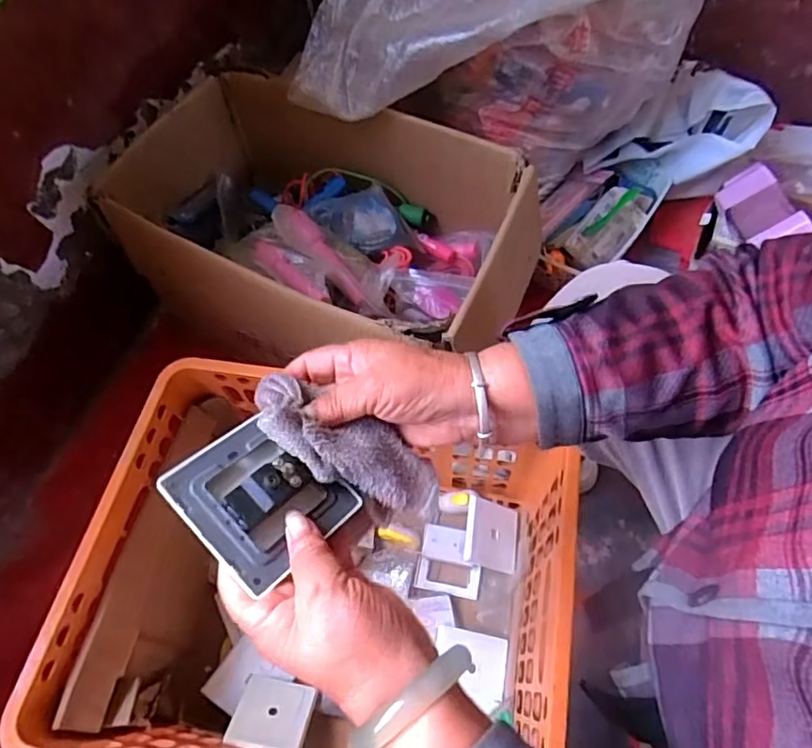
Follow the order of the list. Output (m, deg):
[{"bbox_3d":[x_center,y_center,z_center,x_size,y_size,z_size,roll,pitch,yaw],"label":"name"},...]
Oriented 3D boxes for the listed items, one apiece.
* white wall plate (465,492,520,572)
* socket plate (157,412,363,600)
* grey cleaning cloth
[{"bbox_3d":[0.116,0.214,0.749,0.079,0.013,0.085,21,65,-23],"label":"white wall plate"},{"bbox_3d":[-0.081,0.068,0.324,0.085,0.022,0.080,45,50,7],"label":"socket plate"},{"bbox_3d":[-0.036,0.047,0.353,0.132,0.032,0.050,31,65,-8],"label":"grey cleaning cloth"}]

